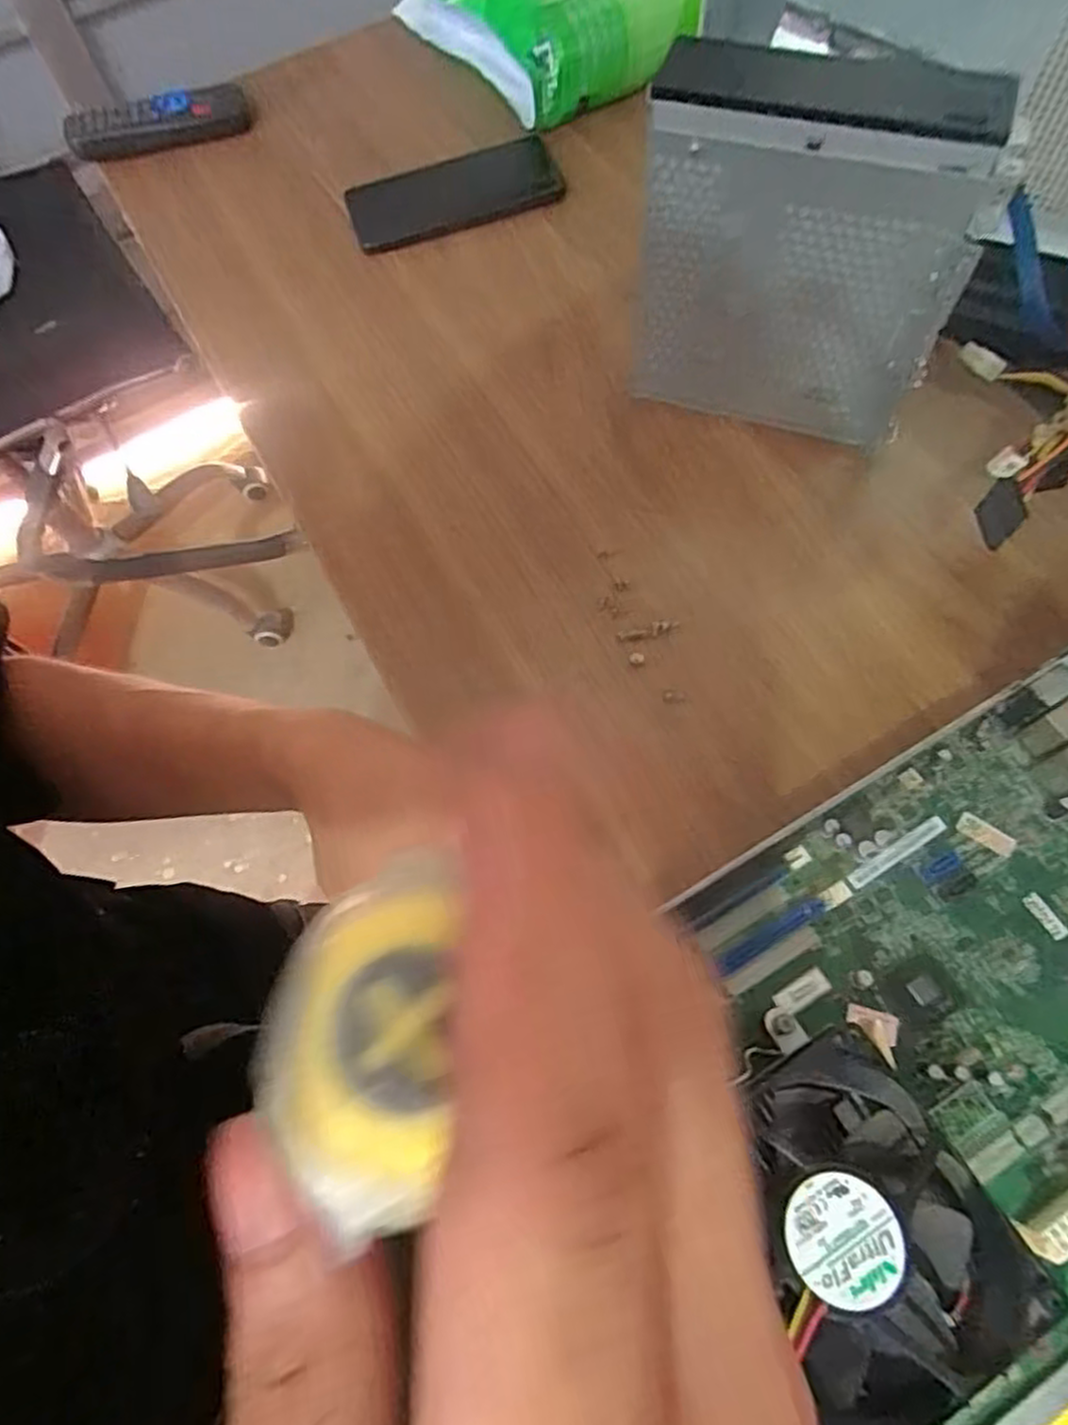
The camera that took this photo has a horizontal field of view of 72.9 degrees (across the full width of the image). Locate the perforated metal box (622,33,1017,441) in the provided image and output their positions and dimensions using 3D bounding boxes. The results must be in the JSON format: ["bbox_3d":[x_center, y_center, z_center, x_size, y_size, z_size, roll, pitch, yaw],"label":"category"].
[{"bbox_3d":[0.135,-0.230,0.383,0.159,0.171,0.048,21,69,12],"label":"perforated metal box"}]

